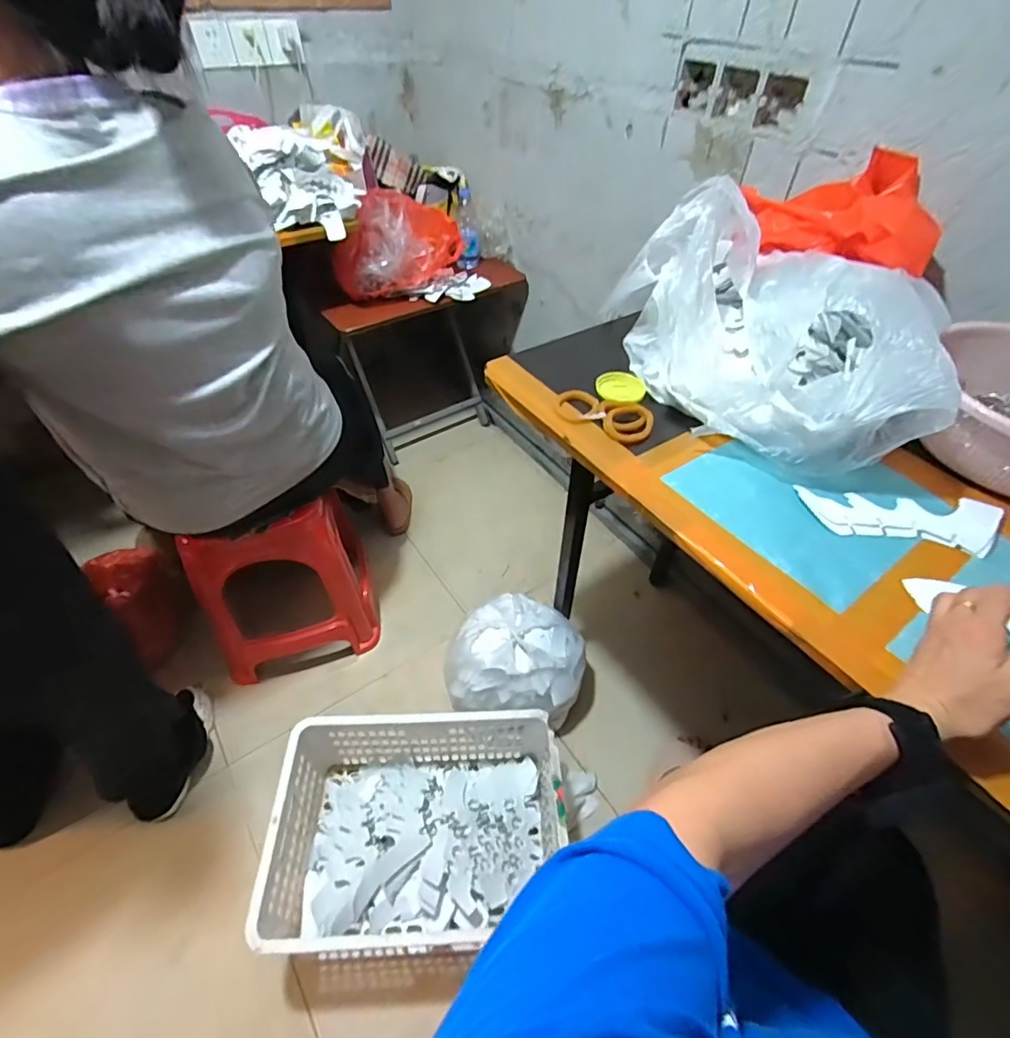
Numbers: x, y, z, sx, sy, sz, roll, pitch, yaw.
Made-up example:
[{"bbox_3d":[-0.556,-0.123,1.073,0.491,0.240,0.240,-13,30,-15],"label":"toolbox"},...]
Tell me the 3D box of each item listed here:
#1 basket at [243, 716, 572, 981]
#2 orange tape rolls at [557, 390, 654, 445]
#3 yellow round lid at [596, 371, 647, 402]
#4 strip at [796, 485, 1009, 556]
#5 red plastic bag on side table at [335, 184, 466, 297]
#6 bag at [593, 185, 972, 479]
[{"bbox_3d":[-0.138,0.535,0.886,0.450,0.214,0.326,-1,47,-3],"label":"basket"},{"bbox_3d":[0.133,-0.141,0.680,0.129,0.012,0.081,30,53,23],"label":"orange tape rolls"},{"bbox_3d":[0.162,-0.185,0.722,0.058,0.009,0.069,-29,54,-26],"label":"yellow round lid"},{"bbox_3d":[0.434,-0.001,0.553,0.205,0.010,0.072,4,47,1],"label":"strip"},{"bbox_3d":[-0.282,-0.699,1.309,0.309,0.196,0.154,-21,51,-21],"label":"red plastic bag on side table"},{"bbox_3d":[0.332,-0.256,0.666,0.284,0.190,0.430,-1,47,-4],"label":"bag"}]

